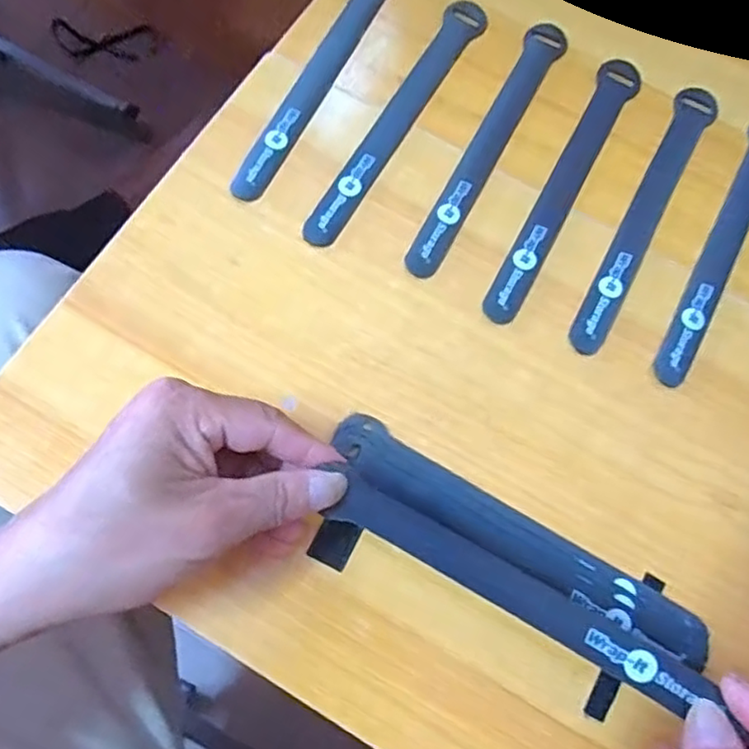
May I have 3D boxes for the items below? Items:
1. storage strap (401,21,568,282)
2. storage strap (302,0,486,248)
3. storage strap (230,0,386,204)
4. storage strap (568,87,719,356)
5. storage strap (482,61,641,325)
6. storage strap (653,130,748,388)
[{"bbox_3d":[0.069,-0.140,0.393,0.024,0.004,0.198,28,73,7],"label":"storage strap"},{"bbox_3d":[0.016,-0.158,0.396,0.022,0.004,0.201,29,73,7],"label":"storage strap"},{"bbox_3d":[-0.031,-0.188,0.404,0.024,0.004,0.203,24,73,5],"label":"storage strap"},{"bbox_3d":[0.160,-0.096,0.384,0.024,0.004,0.198,29,73,7],"label":"storage strap"},{"bbox_3d":[0.113,-0.114,0.387,0.023,0.004,0.199,29,73,7],"label":"storage strap"},{"bbox_3d":[0.205,-0.079,0.381,0.023,0.004,0.198,30,73,7],"label":"storage strap"}]

